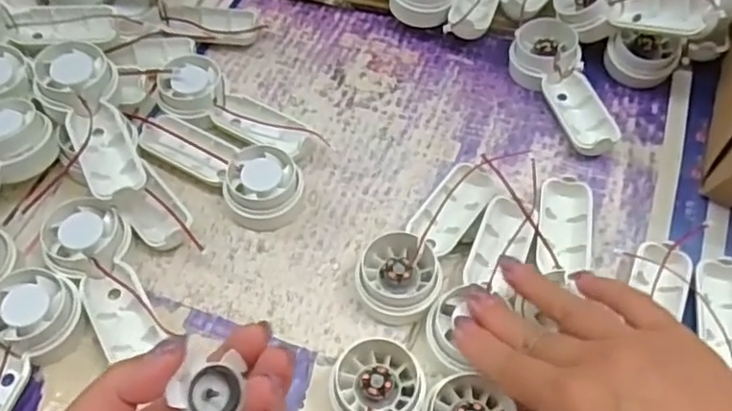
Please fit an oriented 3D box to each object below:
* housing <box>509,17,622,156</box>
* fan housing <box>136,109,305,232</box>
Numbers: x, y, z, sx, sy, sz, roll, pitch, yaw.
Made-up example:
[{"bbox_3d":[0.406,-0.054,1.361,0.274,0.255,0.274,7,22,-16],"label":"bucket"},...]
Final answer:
[{"bbox_3d":[0.137,-0.080,0.435,0.043,0.025,0.110,-16,58,-12],"label":"housing"},{"bbox_3d":[-0.091,-0.027,0.401,0.111,0.024,0.042,32,61,19],"label":"fan housing"}]

